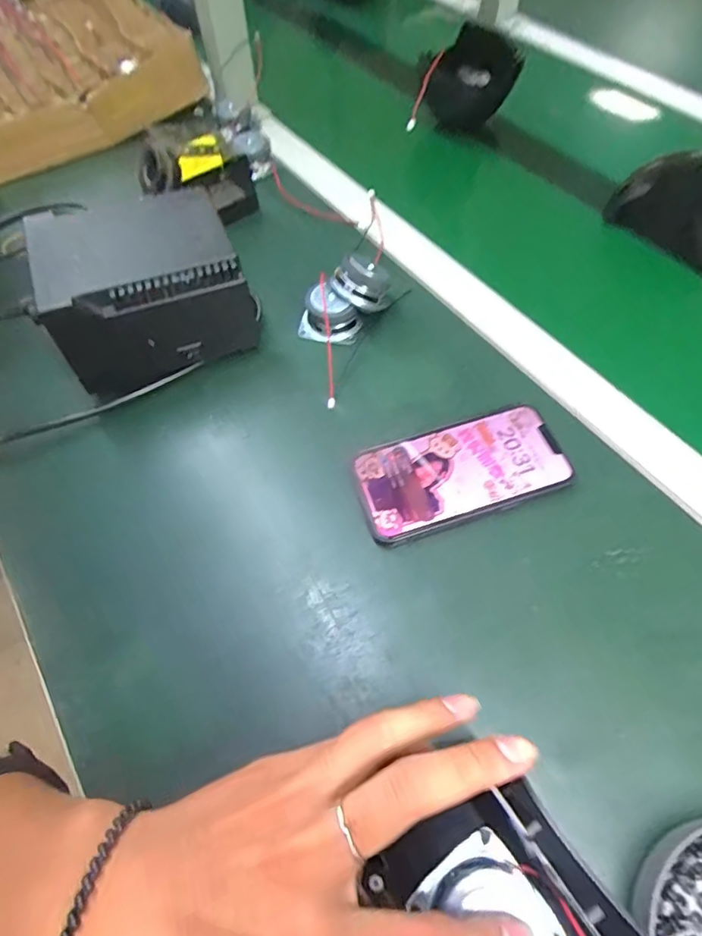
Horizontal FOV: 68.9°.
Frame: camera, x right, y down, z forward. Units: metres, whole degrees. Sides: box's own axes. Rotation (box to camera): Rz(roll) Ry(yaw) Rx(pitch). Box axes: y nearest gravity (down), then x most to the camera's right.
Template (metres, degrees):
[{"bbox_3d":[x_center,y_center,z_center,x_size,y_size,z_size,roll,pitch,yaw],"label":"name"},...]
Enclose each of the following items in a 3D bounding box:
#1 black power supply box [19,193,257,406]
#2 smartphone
[{"bbox_3d":[-0.158,-0.135,0.397,0.140,0.096,0.104,-25,61,-12],"label":"black power supply box"},{"bbox_3d":[0.075,0.003,0.358,0.142,0.012,0.070,-17,60,-8],"label":"smartphone"}]

